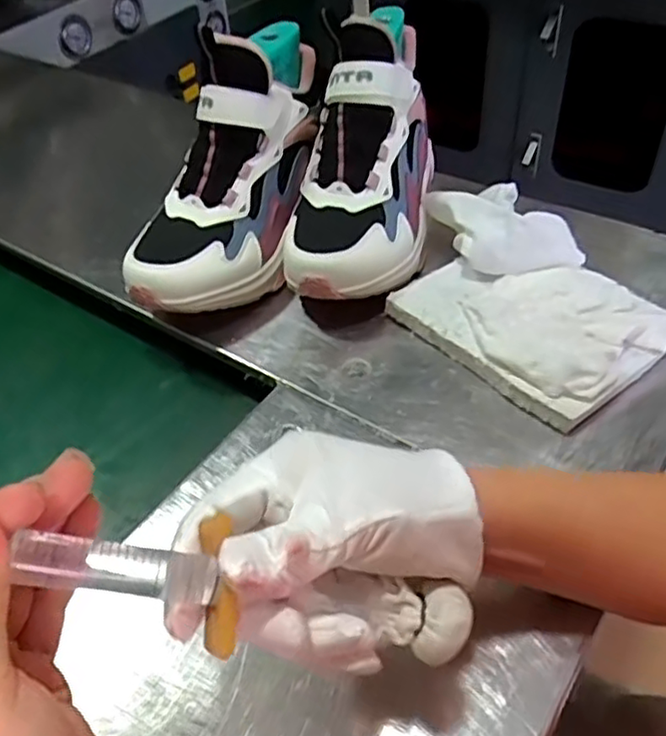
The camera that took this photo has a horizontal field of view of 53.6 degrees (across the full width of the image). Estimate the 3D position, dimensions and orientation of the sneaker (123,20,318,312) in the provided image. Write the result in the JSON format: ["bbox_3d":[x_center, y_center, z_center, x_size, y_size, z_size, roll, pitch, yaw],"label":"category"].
[{"bbox_3d":[-0.074,-0.157,0.489,0.093,0.103,0.248,16,80,21],"label":"sneaker"}]

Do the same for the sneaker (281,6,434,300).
[{"bbox_3d":[0.030,-0.165,0.506,0.088,0.115,0.242,9,80,15],"label":"sneaker"}]

